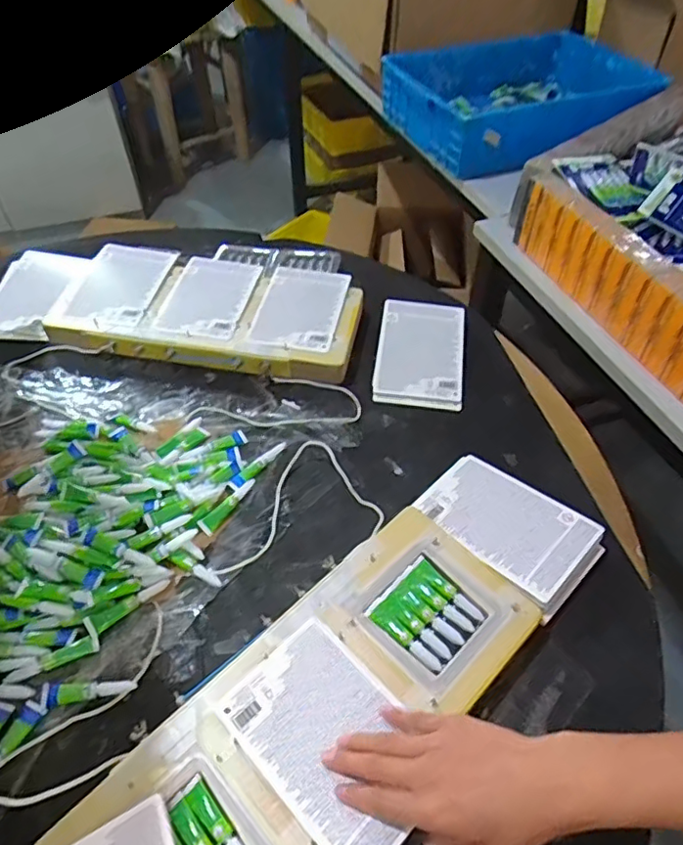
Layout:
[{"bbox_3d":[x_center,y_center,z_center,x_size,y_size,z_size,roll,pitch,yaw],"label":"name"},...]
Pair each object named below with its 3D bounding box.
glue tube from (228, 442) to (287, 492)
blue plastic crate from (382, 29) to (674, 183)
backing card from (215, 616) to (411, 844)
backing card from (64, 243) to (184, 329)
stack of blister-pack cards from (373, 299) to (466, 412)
[{"bbox_3d":[-0.100,0.049,0.680,0.016,0.008,0.082,34,56,26],"label":"glue tube"},{"bbox_3d":[0.369,-0.707,1.253,0.491,0.116,0.399,-23,53,-20],"label":"blue plastic crate"},{"bbox_3d":[-0.007,0.252,0.466,0.114,0.006,0.168,-34,58,-29],"label":"backing card"},{"bbox_3d":[-0.327,-0.206,0.856,0.125,0.008,0.178,2,50,6],"label":"backing card"},{"bbox_3d":[0.111,-0.100,0.804,0.118,0.010,0.178,6,59,6],"label":"stack of blister-pack cards"}]

